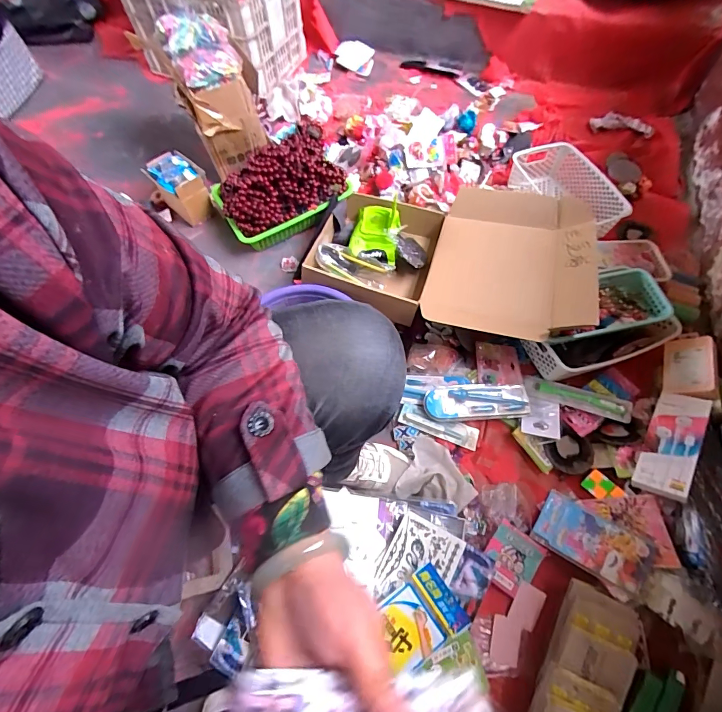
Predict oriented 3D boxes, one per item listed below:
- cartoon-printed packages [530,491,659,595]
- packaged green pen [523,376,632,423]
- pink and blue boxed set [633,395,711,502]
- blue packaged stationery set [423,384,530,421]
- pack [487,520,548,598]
[{"bbox_3d":[0.397,0.314,0.663,0.170,0.012,0.104,23,51,32],"label":"cartoon-printed packages"},{"bbox_3d":[0.435,0.086,0.784,0.196,0.013,0.050,17,64,24],"label":"packaged green pen"},{"bbox_3d":[0.557,0.152,0.689,0.076,0.019,0.207,13,55,45],"label":"pink and blue boxed set"},{"bbox_3d":[0.233,0.095,0.783,0.202,0.030,0.068,-3,63,0],"label":"blue packaged stationery set"},{"bbox_3d":[0.260,0.352,0.667,0.083,0.006,0.097,37,78,7],"label":"pack"}]

